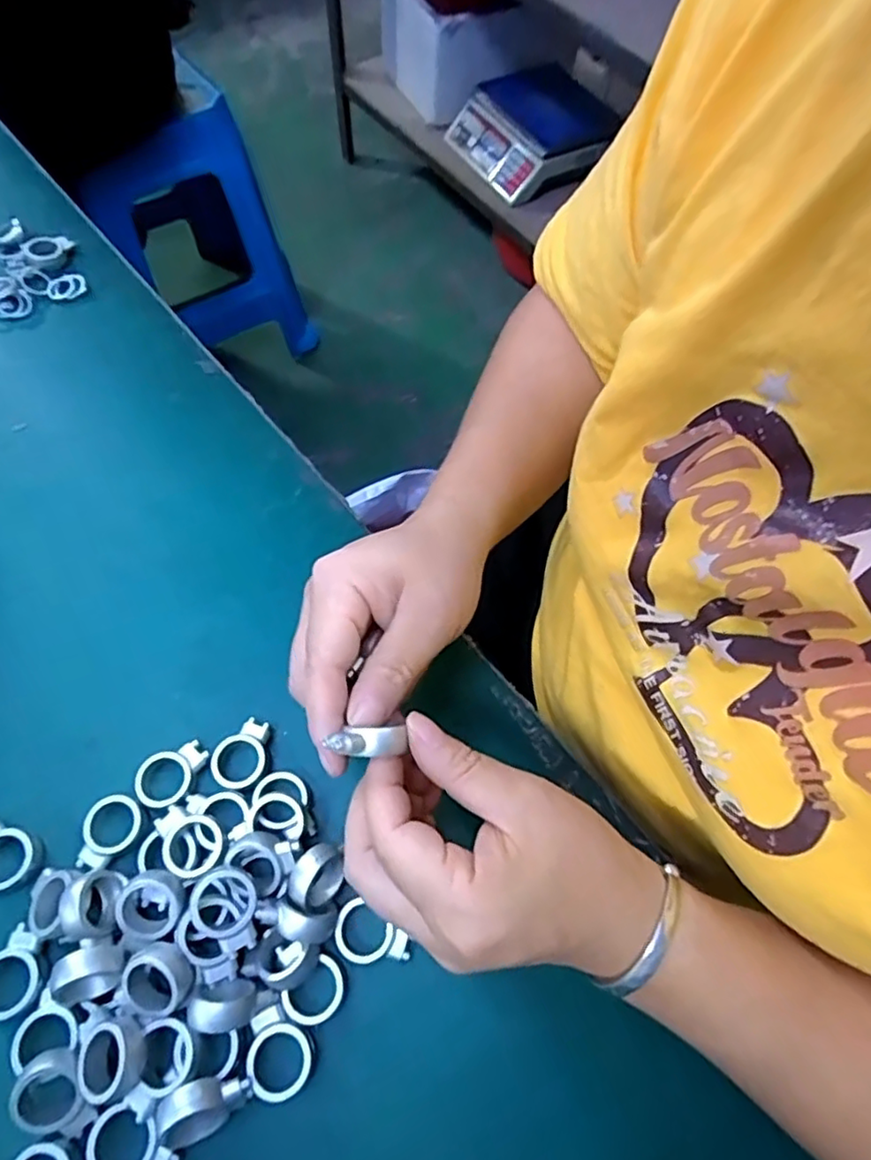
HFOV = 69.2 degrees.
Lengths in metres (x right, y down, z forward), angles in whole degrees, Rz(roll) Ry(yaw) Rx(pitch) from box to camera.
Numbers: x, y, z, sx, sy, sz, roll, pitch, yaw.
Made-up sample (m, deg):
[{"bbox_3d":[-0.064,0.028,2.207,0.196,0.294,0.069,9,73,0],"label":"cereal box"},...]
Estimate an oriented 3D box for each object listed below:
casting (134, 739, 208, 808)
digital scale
[{"bbox_3d":[-0.128,0.091,0.303,0.026,0.004,0.034,32,66,13],"label":"casting"},{"bbox_3d":[0.211,-0.940,1.322,0.267,0.122,0.269,-27,68,-15],"label":"digital scale"}]

